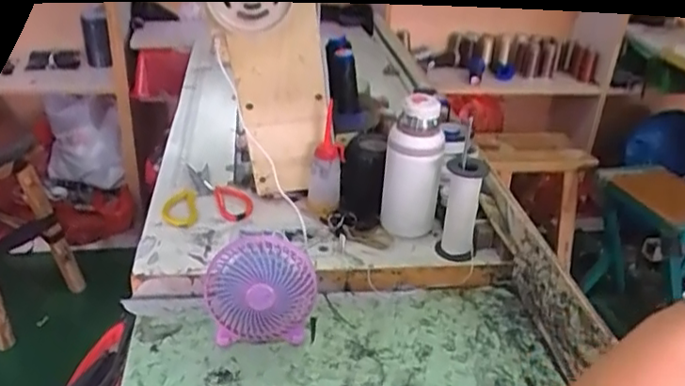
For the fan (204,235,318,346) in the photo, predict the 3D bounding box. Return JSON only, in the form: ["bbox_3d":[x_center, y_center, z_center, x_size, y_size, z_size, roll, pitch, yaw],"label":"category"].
[{"bbox_3d":[-0.098,0.123,0.770,0.137,0.121,0.080,-4,30,-13],"label":"fan"}]

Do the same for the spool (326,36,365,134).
[{"bbox_3d":[0.004,-0.186,1.047,0.059,0.170,0.049,-7,-2,-18],"label":"spool"}]

